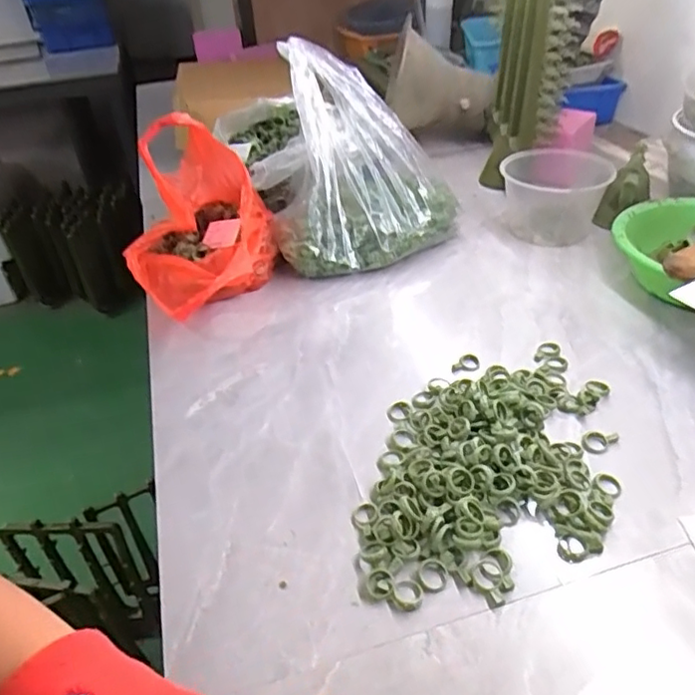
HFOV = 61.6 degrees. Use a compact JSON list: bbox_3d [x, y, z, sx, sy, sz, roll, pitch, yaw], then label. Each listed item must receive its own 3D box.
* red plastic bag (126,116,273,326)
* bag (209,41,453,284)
[{"bbox_3d":[-0.182,-0.149,0.688,0.179,0.183,0.236,-9,39,-6],"label":"red plastic bag"},{"bbox_3d":[0.002,-0.240,0.763,0.245,0.218,0.219,-24,43,-24],"label":"bag"}]

